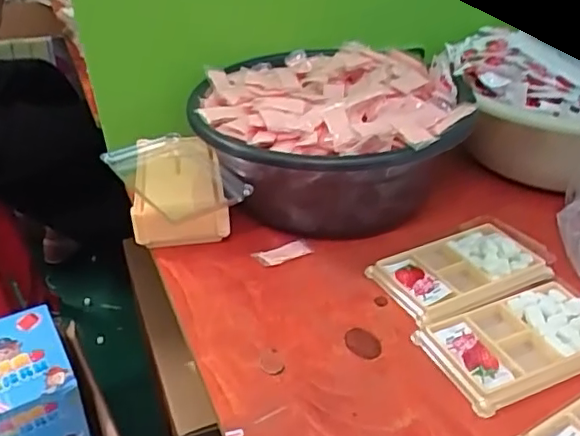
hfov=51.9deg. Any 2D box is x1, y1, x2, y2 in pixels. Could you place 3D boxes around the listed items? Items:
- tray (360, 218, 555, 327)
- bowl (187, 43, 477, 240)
[{"bbox_3d":[0.144,0.039,0.491,0.139,0.012,0.083,-17,37,-23],"label":"tray"},{"bbox_3d":[0.040,-0.080,0.575,0.225,0.119,0.222,0,34,0],"label":"bowl"}]

